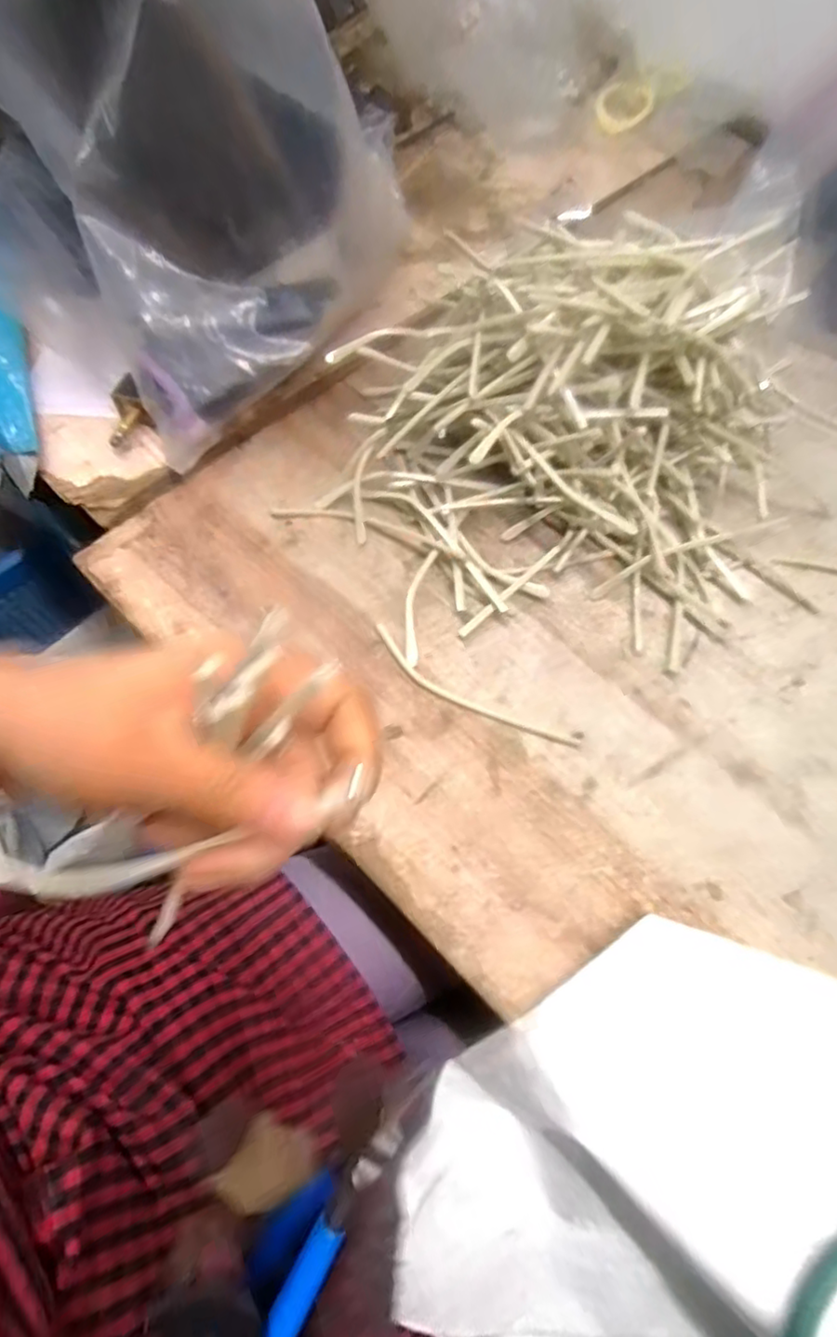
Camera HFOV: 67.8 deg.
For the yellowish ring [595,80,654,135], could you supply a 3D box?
[{"bbox_3d":[0.210,-0.576,0.639,0.053,0.013,0.092,19,64,10],"label":"yellowish ring"}]

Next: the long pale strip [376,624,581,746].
[{"bbox_3d":[0.029,0.015,0.365,0.135,0.005,0.019,30,68,11],"label":"long pale strip"}]

